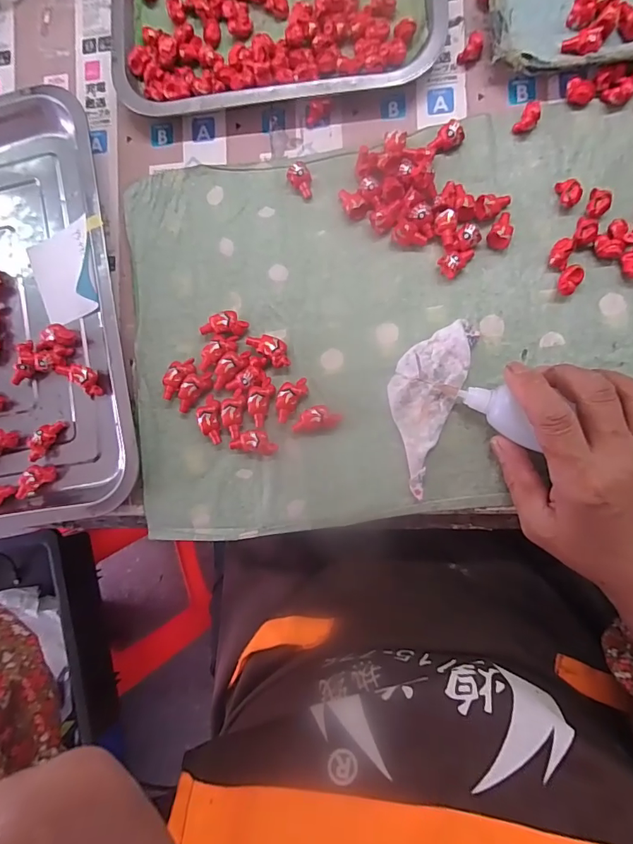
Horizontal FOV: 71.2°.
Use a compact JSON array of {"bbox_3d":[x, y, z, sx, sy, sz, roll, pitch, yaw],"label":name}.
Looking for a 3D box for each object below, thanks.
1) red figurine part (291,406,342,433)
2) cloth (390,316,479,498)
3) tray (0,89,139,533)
[{"bbox_3d":[0.000,-0.002,0.341,0.037,0.013,0.019,-11,88,8],"label":"red figurine part"},{"bbox_3d":[0.078,-0.014,0.331,0.049,0.013,0.128,17,92,8],"label":"cloth"},{"bbox_3d":[-0.290,-0.081,0.378,0.258,0.027,0.342,-9,88,8],"label":"tray"}]

